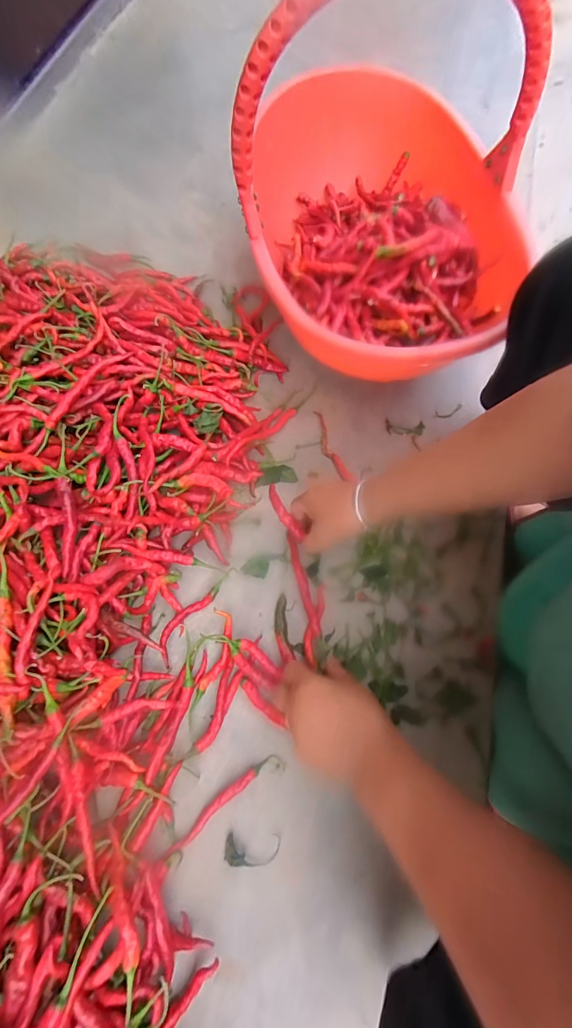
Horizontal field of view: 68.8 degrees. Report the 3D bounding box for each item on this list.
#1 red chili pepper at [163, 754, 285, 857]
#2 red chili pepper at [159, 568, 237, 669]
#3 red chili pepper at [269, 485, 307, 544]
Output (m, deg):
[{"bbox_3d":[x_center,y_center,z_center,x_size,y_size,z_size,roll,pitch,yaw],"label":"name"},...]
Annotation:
[{"bbox_3d":[-0.063,0.296,0.429,0.138,0.011,0.019,-33,70,-7],"label":"red chili pepper"},{"bbox_3d":[-0.112,0.113,0.497,0.028,0.023,0.134,29,75,15],"label":"red chili pepper"},{"bbox_3d":[-0.002,-0.002,0.489,0.016,0.010,0.075,-28,69,-12],"label":"red chili pepper"}]

